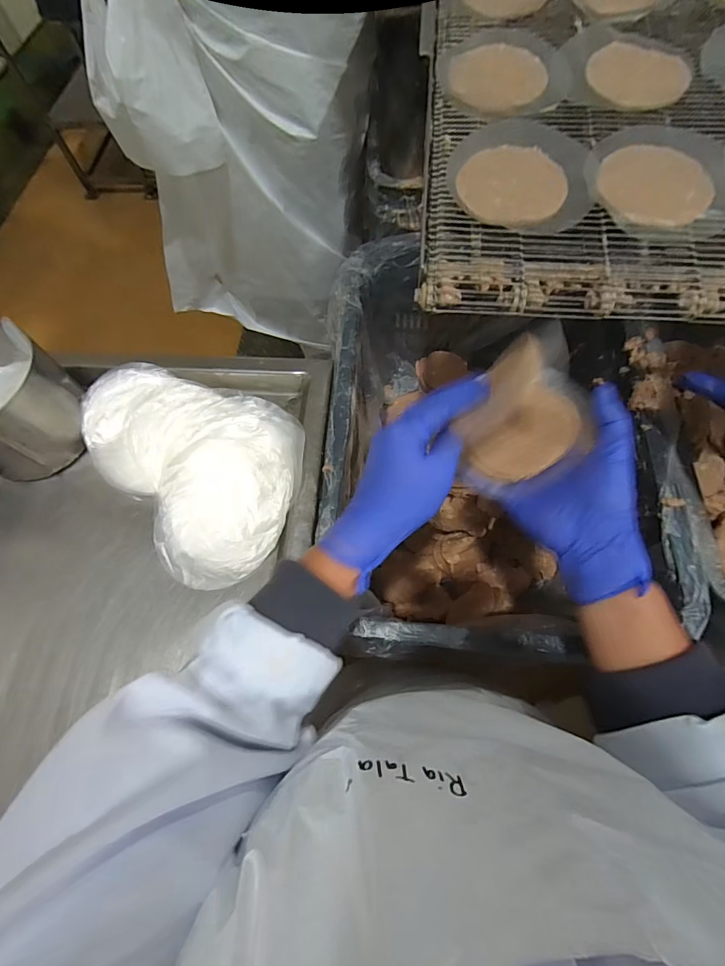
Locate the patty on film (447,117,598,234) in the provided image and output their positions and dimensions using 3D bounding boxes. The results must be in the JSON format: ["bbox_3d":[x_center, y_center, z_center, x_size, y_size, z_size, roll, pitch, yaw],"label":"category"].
[{"bbox_3d":[0.129,-0.257,0.352,0.110,0.014,0.118,0,68,3],"label":"patty on film"}]

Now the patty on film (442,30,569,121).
[{"bbox_3d":[0.131,-0.378,0.391,0.111,0.011,0.111,-1,68,3],"label":"patty on film"}]

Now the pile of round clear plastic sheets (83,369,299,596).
[{"bbox_3d":[-0.191,-0.042,0.490,0.205,0.039,0.284,-38,71,-12],"label":"pile of round clear plastic sheets"}]

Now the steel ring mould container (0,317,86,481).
[{"bbox_3d":[-0.410,-0.091,0.490,0.159,0.106,0.139,35,73,16],"label":"steel ring mould container"}]

